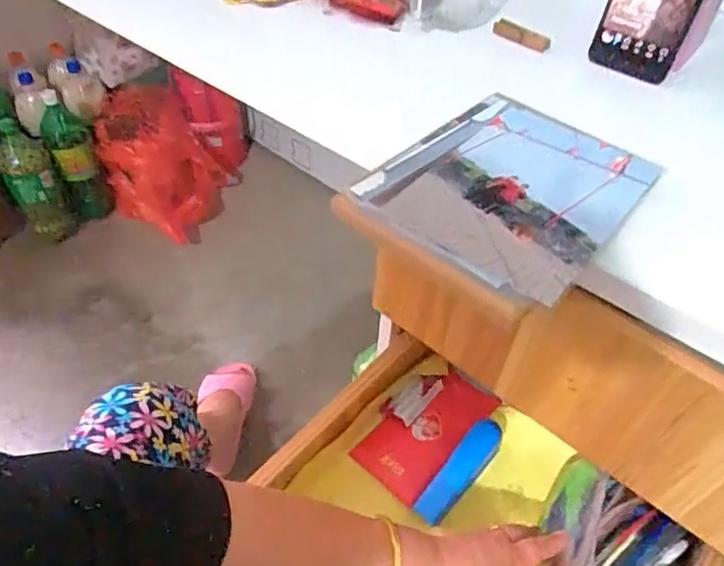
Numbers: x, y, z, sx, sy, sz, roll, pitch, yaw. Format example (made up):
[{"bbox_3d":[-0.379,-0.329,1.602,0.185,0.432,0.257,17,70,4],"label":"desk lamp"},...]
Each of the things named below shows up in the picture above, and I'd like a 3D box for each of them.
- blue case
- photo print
[{"bbox_3d":[0.100,0.190,0.584,0.030,0.030,0.118,35,70,25],"label":"blue case"},{"bbox_3d":[0.109,-0.073,0.417,0.153,0.007,0.181,33,55,24],"label":"photo print"}]

